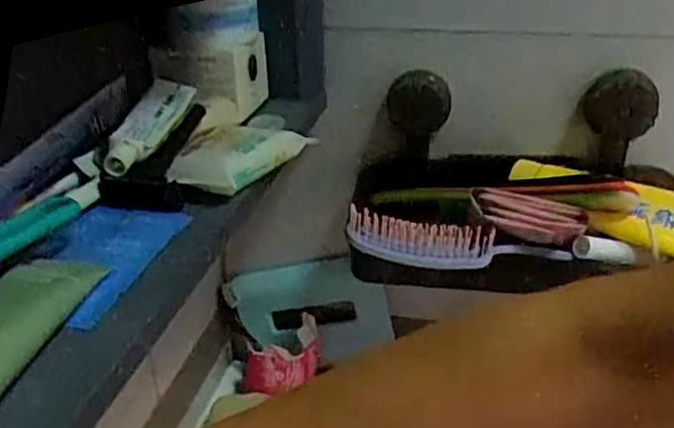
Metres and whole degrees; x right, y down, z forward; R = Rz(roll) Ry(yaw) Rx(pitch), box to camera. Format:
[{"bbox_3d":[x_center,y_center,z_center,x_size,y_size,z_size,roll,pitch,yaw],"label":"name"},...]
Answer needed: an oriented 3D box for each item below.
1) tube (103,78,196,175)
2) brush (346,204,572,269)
[{"bbox_3d":[-0.117,-0.058,0.395,0.030,0.020,0.113,1,27,4],"label":"tube"},{"bbox_3d":[0.090,0.022,0.480,0.179,0.030,0.043,5,28,11],"label":"brush"}]

